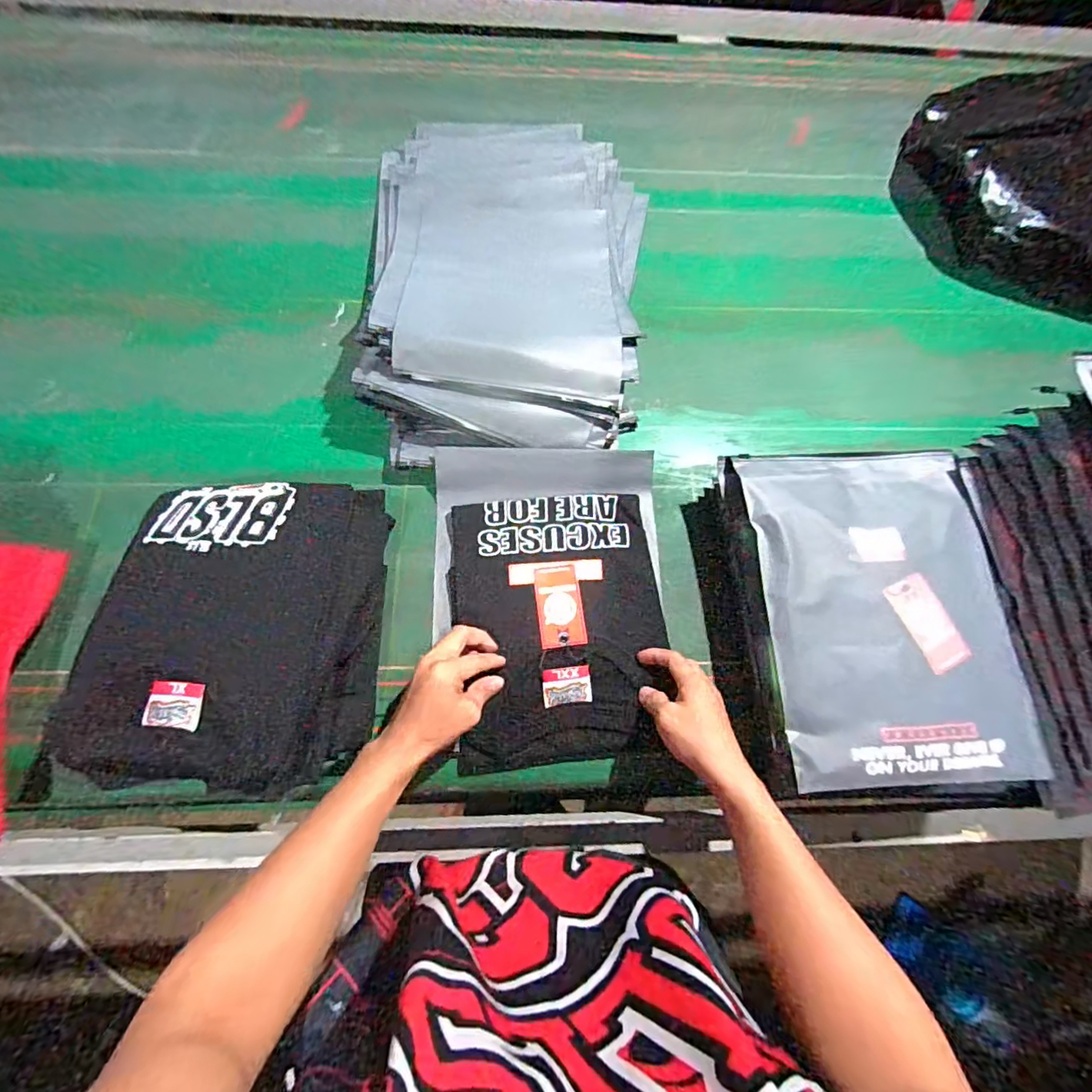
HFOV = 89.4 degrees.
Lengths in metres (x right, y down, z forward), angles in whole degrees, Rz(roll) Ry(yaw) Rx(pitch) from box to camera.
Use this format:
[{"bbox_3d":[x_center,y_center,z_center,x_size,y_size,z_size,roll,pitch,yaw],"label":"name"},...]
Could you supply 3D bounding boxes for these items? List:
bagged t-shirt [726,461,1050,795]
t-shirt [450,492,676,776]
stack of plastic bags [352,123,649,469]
[{"bbox_3d":[0.341,0.056,0.549,0.243,0.025,0.332,-3,71,-4],"label":"bagged t-shirt"},{"bbox_3d":[0.014,0.079,0.603,0.223,0.024,0.293,-4,71,-4],"label":"t-shirt"},{"bbox_3d":[-0.044,-0.381,0.712,0.361,0.096,0.586,-2,71,-3],"label":"stack of plastic bags"}]

